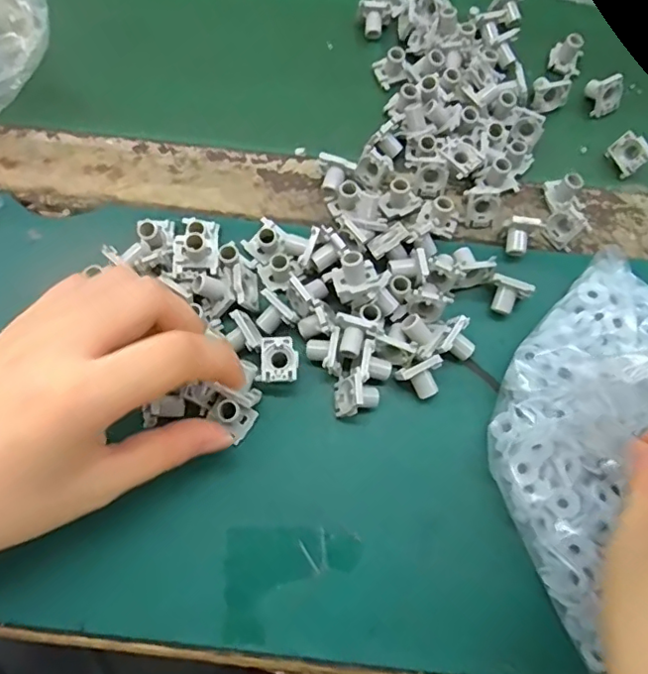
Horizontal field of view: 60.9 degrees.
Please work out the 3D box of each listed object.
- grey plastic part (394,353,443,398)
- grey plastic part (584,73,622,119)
[{"bbox_3d":[0.046,0.021,0.259,0.022,0.016,0.015,-19,71,-8],"label":"grey plastic part"},{"bbox_3d":[0.168,-0.147,0.331,0.020,0.023,0.015,-16,43,-7],"label":"grey plastic part"}]

